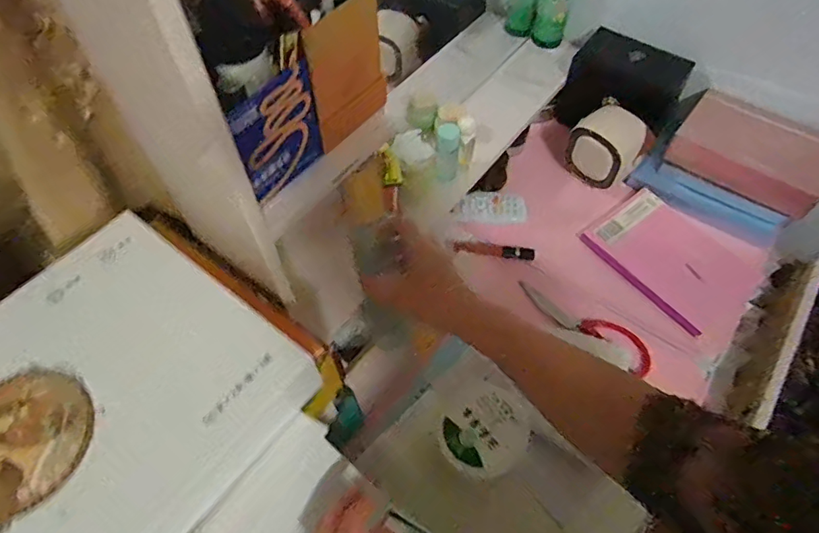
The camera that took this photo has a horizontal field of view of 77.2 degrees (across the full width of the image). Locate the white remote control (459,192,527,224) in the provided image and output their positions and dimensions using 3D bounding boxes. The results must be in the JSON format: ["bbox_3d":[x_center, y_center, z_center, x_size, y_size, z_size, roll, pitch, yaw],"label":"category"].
[{"bbox_3d":[0.120,-0.085,0.743,0.098,0.011,0.051,2,60,1],"label":"white remote control"}]

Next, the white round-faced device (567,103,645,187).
[{"bbox_3d":[0.293,-0.176,0.766,0.100,0.092,0.076,35,66,19],"label":"white round-faced device"}]

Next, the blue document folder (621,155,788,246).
[{"bbox_3d":[0.427,-0.095,0.742,0.209,0.040,0.040,31,64,17],"label":"blue document folder"}]

